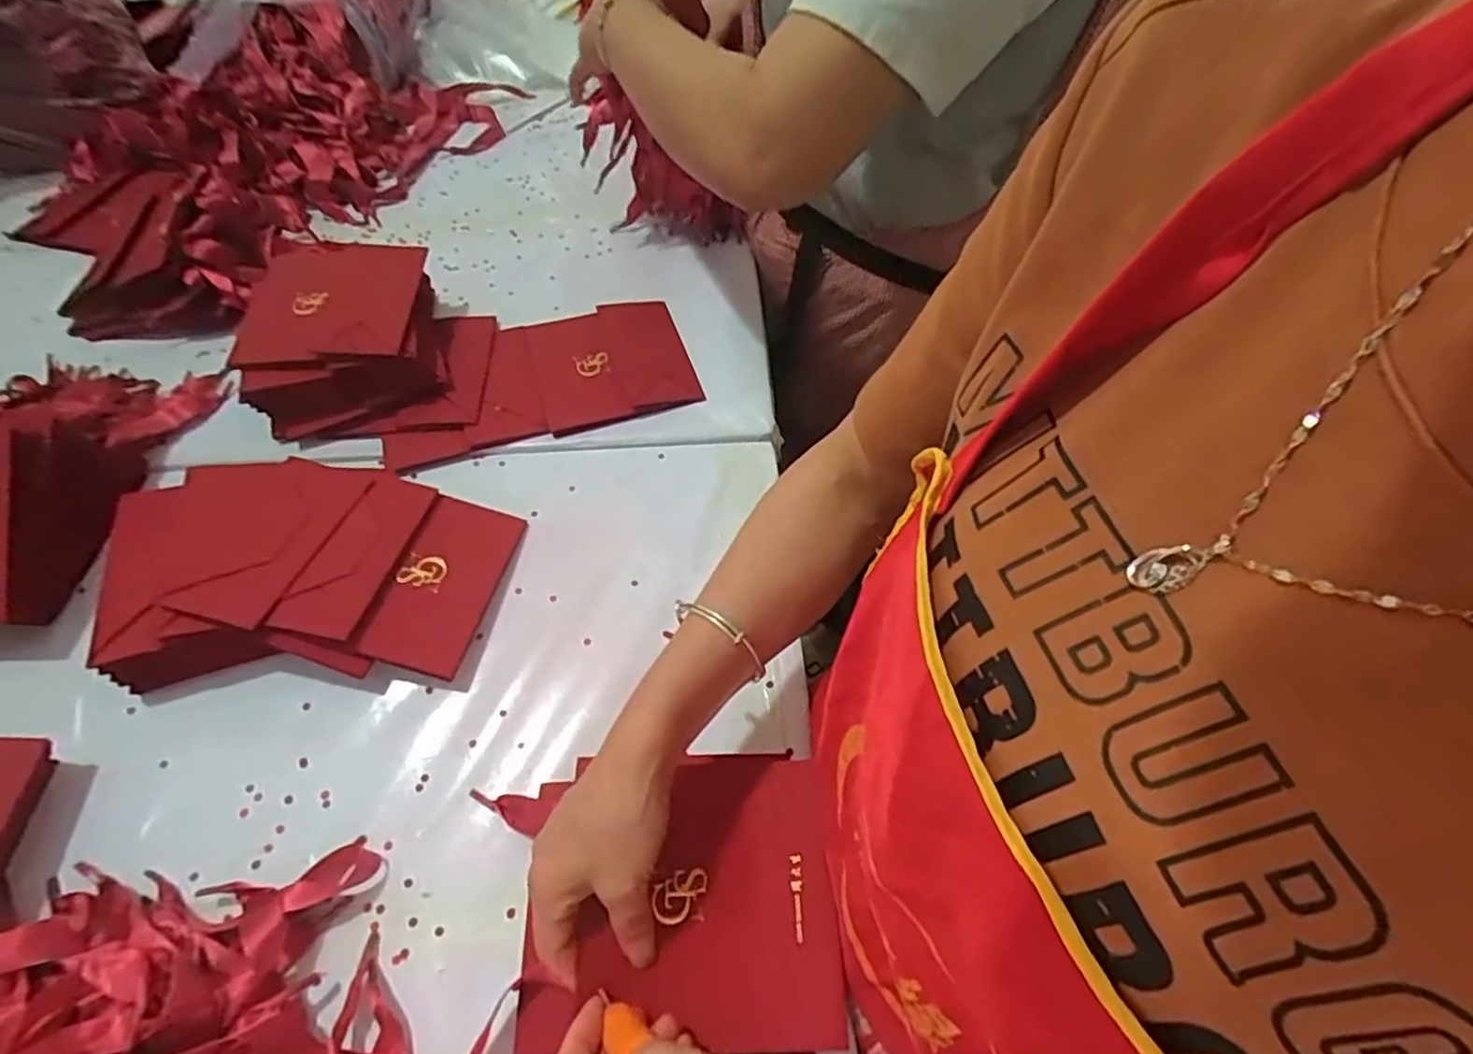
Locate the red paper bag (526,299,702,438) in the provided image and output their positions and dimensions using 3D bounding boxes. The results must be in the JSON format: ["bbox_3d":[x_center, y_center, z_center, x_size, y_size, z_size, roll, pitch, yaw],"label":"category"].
[{"bbox_3d":[-0.116,-0.153,0.619,0.136,0.016,0.142,-15,60,-10],"label":"red paper bag"}]

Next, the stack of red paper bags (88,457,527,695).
[{"bbox_3d":[-0.290,0.024,0.472,0.238,0.078,0.157,-1,58,-1],"label":"stack of red paper bags"}]

